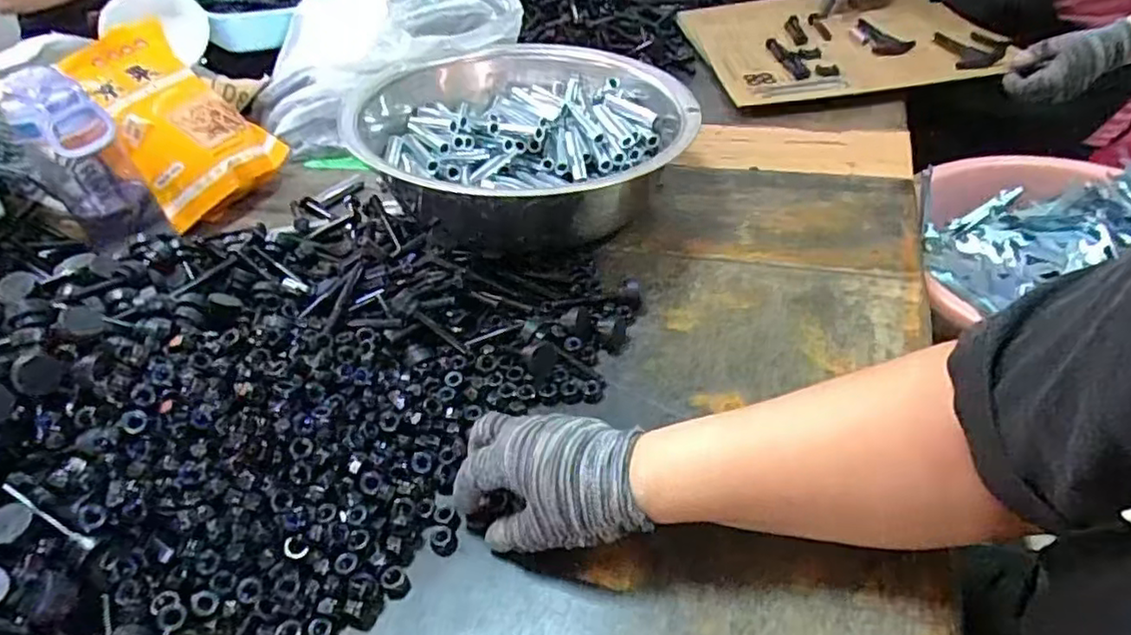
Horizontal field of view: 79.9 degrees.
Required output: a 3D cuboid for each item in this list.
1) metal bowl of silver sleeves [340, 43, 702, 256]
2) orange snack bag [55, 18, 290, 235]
[{"bbox_3d":[-0.039,-0.182,0.715,0.330,0.123,0.345,-4,40,3],"label":"metal bowl of silver sleeves"},{"bbox_3d":[-0.480,-0.230,0.794,0.249,0.085,0.181,35,54,9],"label":"orange snack bag"}]

